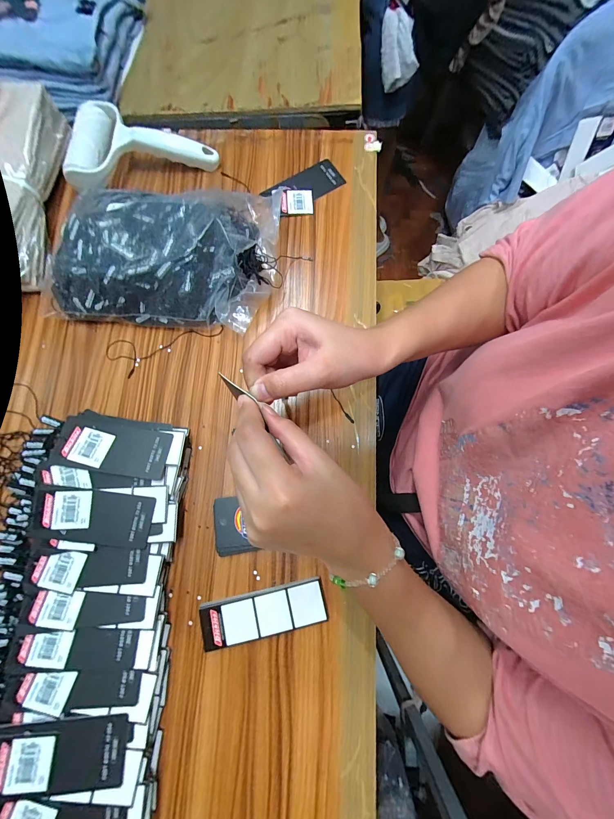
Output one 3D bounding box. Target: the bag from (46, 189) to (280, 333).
[{"bbox_3d":[-0.162,-0.183,0.354,0.249,0.070,0.161,6,77,3],"label":"bag"}]

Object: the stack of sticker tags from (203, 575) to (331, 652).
[{"bbox_3d":[-0.042,0.196,0.296,0.118,0.012,0.039,-14,77,-2],"label":"stack of sticker tags"}]

